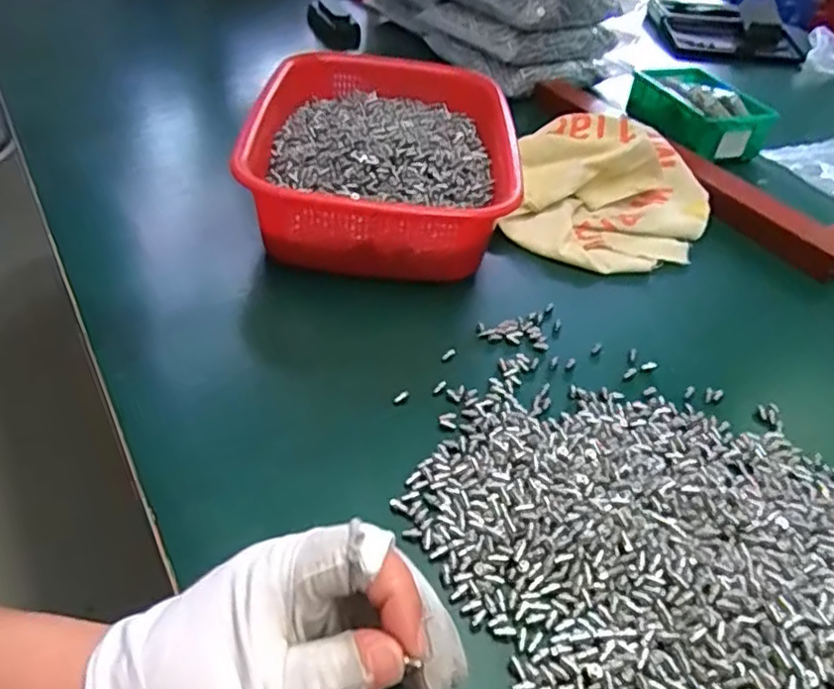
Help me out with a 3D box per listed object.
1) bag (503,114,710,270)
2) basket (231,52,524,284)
[{"bbox_3d":[0.177,-0.149,0.592,0.166,0.063,0.217,22,44,16],"label":"bag"},{"bbox_3d":[-0.027,-0.162,0.564,0.197,0.070,0.280,5,42,-4],"label":"basket"}]

